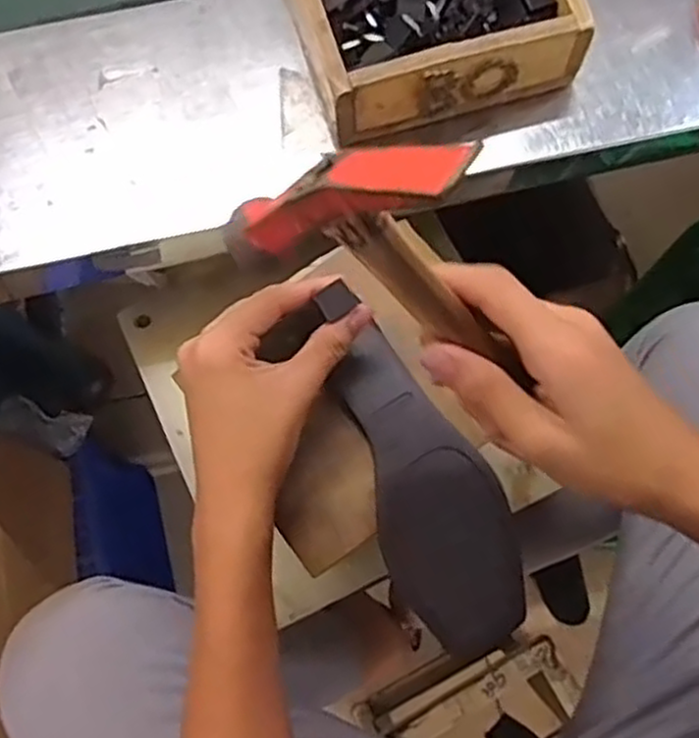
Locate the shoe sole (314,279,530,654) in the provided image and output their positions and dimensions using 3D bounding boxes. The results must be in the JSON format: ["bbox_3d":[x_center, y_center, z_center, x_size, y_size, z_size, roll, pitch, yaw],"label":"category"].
[{"bbox_3d":[0.039,0.055,0.437,0.074,0.017,0.217,-23,83,-6],"label":"shoe sole"}]

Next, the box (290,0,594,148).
[{"bbox_3d":[0.054,-0.258,0.521,0.183,0.056,0.157,-16,74,-4],"label":"box"}]

